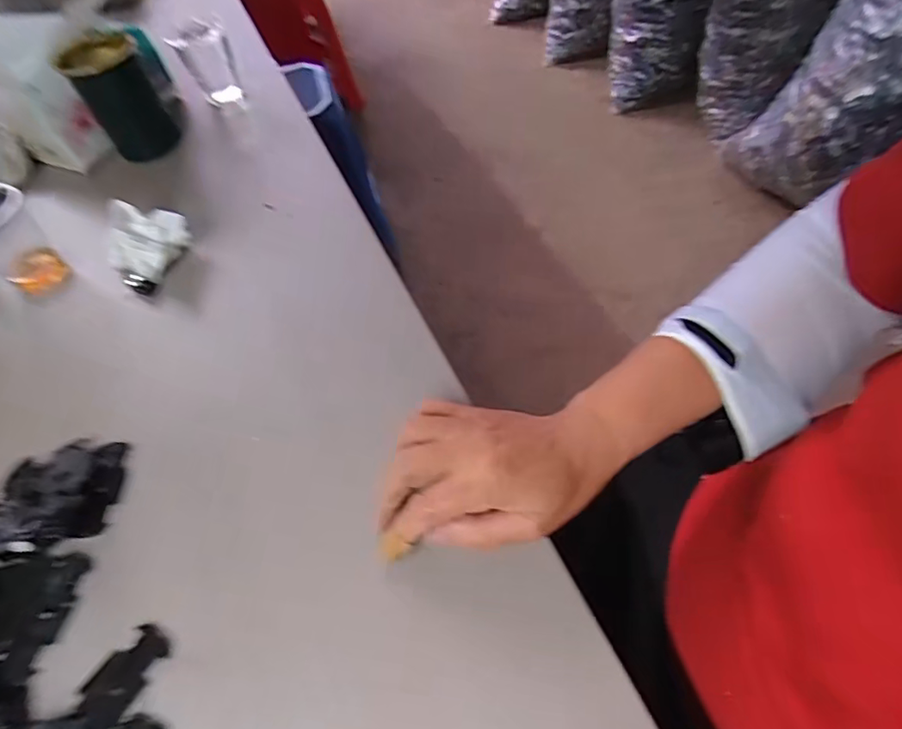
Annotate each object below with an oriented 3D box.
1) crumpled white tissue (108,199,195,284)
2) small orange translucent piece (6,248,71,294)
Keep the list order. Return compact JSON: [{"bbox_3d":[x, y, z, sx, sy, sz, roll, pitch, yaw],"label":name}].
[{"bbox_3d":[-0.274,-0.112,0.475,0.063,0.050,0.055,18,60,18],"label":"crumpled white tissue"},{"bbox_3d":[-0.382,-0.086,0.497,0.045,0.031,0.021,-29,57,-12],"label":"small orange translucent piece"}]

